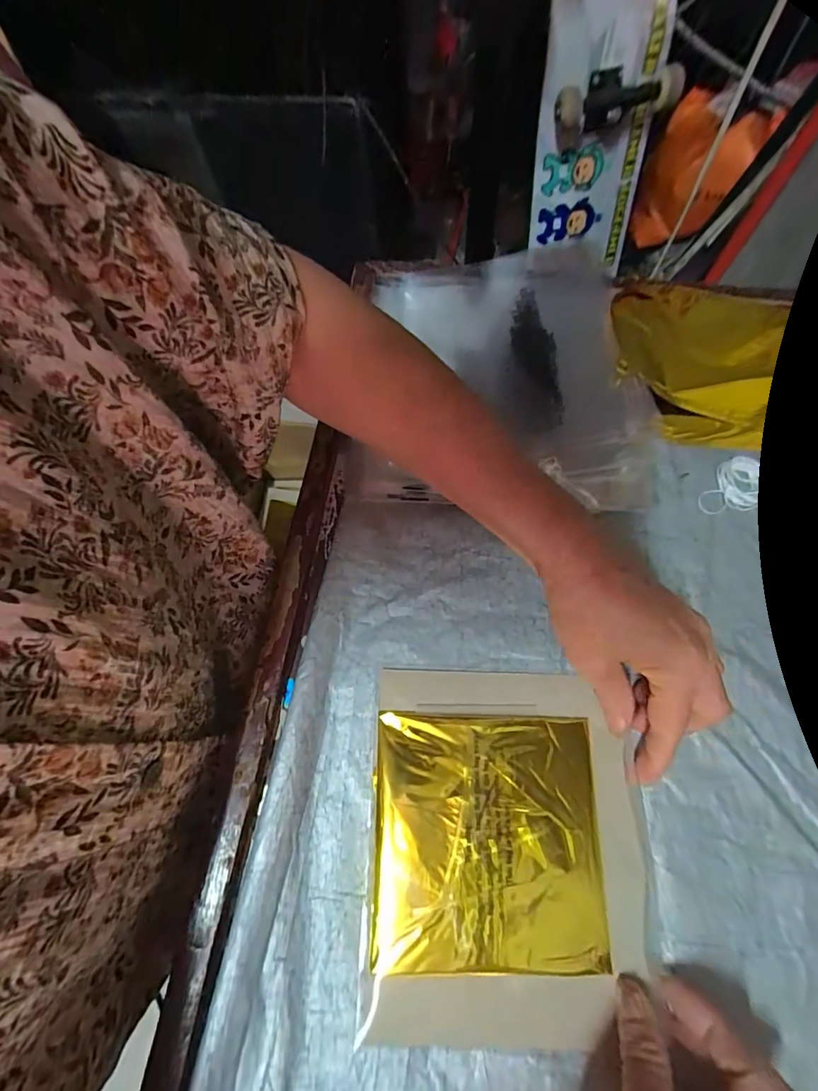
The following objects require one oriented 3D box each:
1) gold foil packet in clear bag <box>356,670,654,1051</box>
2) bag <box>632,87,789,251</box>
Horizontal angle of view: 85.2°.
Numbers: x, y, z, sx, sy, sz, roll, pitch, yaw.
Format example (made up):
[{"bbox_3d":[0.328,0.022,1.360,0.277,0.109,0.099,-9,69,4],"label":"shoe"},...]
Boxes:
[{"bbox_3d":[0.059,0.180,0.273,0.164,0.012,0.192,3,68,1],"label":"gold foil packet in clear bag"},{"bbox_3d":[0.686,-0.870,1.067,0.219,0.230,0.146,30,73,12],"label":"bag"}]

